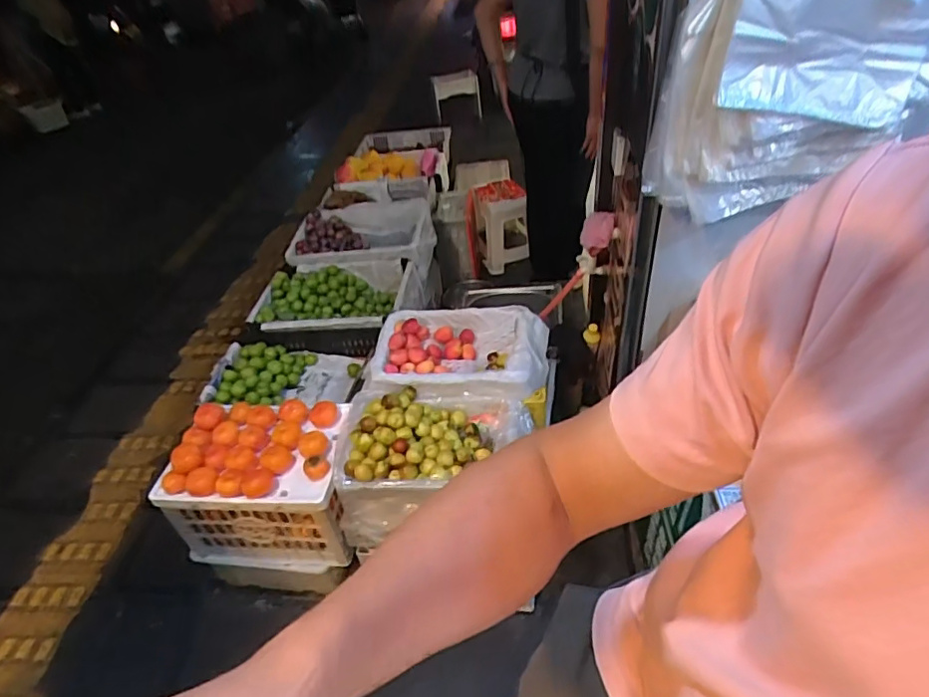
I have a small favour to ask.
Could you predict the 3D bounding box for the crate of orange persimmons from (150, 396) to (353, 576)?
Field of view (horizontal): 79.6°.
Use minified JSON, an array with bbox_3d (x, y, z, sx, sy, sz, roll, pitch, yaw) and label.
[{"bbox_3d":[-0.479,0.337,1.415,0.424,0.303,0.304,2,42,10],"label":"crate of orange persimmons"}]

